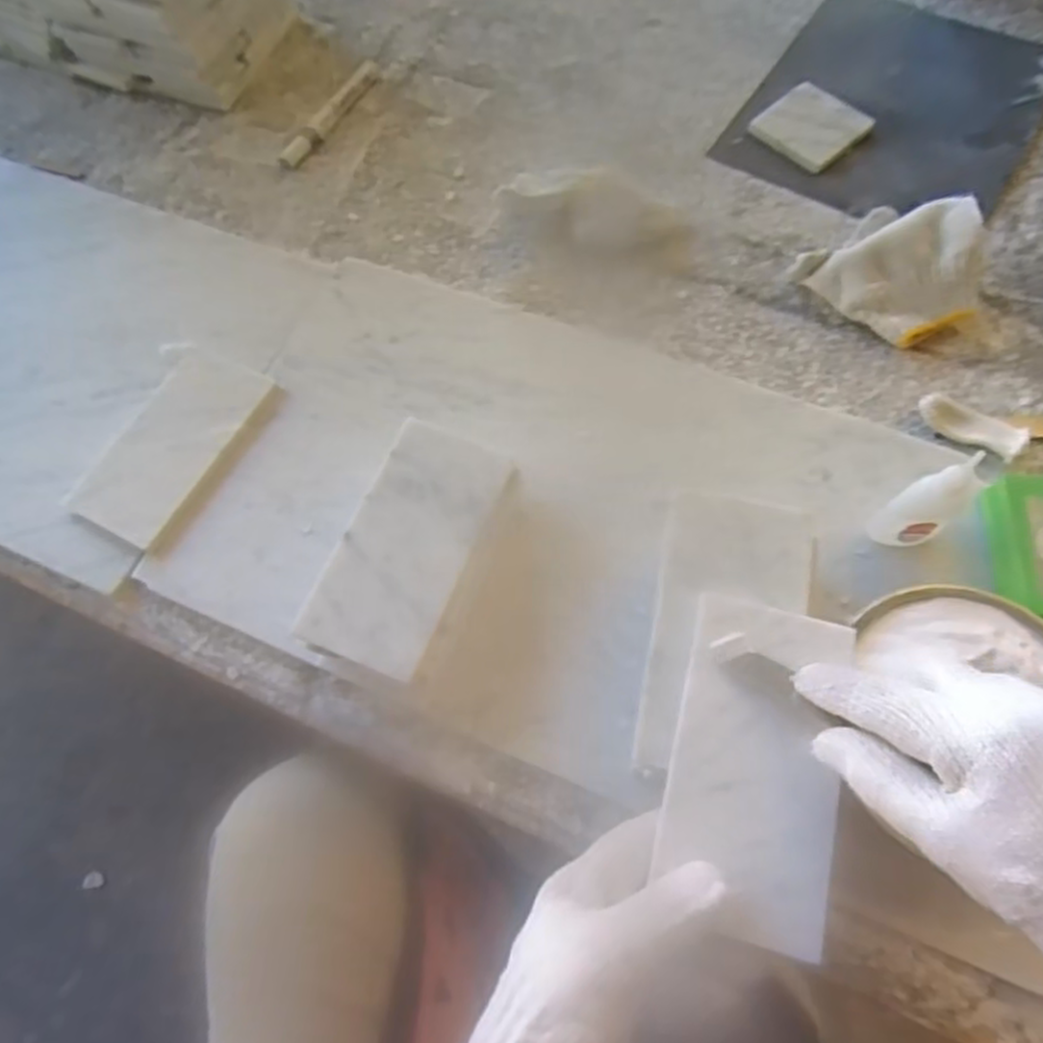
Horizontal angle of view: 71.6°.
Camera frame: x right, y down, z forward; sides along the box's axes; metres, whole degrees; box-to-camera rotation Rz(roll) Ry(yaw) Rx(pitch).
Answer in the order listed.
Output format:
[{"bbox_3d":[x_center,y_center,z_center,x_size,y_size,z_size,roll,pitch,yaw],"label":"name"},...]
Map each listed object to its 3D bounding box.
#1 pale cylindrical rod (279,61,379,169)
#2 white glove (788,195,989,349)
[{"bbox_3d":[-0.171,-0.374,0.660,0.025,0.014,0.139,28,72,13],"label":"pale cylindrical rod"},{"bbox_3d":[0.275,-0.185,0.525,0.092,0.061,0.115,-43,73,-14],"label":"white glove"}]

